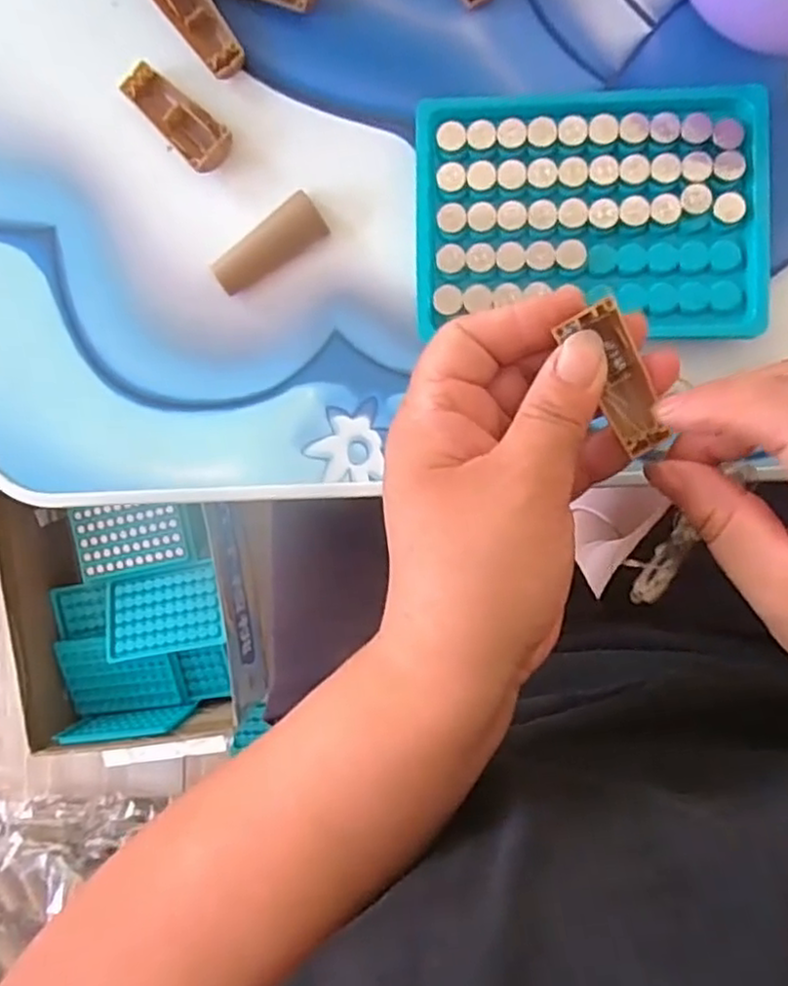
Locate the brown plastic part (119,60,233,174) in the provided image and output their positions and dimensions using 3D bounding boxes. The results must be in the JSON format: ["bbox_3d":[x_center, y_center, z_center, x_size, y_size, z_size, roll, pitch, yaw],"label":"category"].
[{"bbox_3d":[-0.089,-0.155,0.285,0.020,0.010,0.052,-43,87,3],"label":"brown plastic part"}]

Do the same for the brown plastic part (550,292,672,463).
[{"bbox_3d":[0.071,-0.036,0.222,0.020,0.004,0.049,-23,98,4],"label":"brown plastic part"}]

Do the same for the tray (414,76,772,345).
[{"bbox_3d":[0.075,-0.110,0.271,0.132,0.016,0.098,0,90,4],"label":"tray"}]

